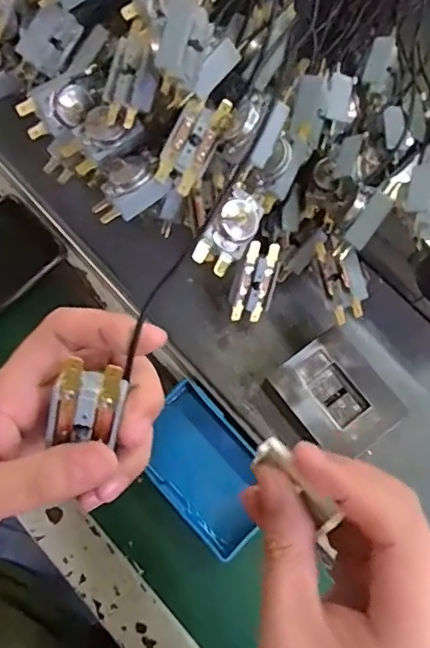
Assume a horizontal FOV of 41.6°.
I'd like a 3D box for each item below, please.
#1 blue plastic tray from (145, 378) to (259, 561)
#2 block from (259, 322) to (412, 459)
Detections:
[{"bbox_3d":[-0.007,0.107,0.420,0.068,0.021,0.111,-41,79,-11],"label":"blue plastic tray"},{"bbox_3d":[0.084,0.053,0.401,0.065,0.024,0.080,-39,79,-11],"label":"block"}]

